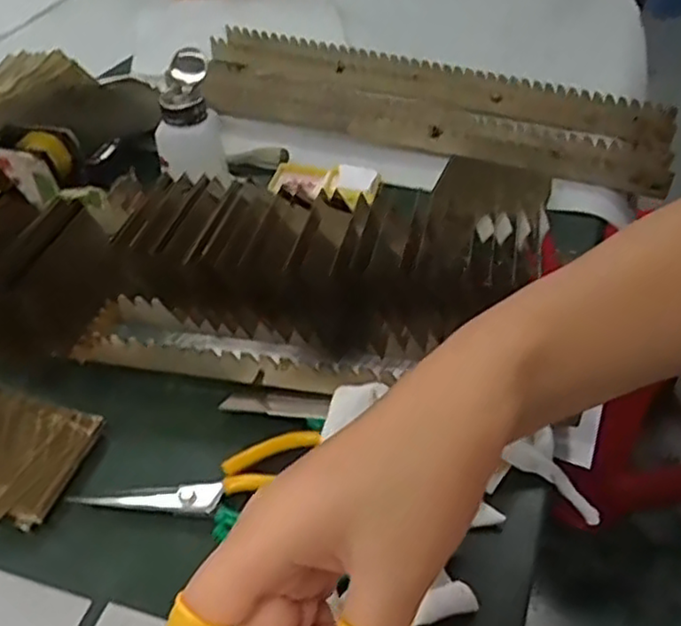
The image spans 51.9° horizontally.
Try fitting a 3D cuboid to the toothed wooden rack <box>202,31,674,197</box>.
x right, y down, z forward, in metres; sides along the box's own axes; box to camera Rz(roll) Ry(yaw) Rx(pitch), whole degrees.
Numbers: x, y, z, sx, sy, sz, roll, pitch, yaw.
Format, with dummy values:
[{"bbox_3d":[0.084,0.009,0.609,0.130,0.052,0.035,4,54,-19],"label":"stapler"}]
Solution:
[{"bbox_3d":[0.084,-0.239,0.794,0.561,0.033,0.181,16,45,18],"label":"toothed wooden rack"}]

